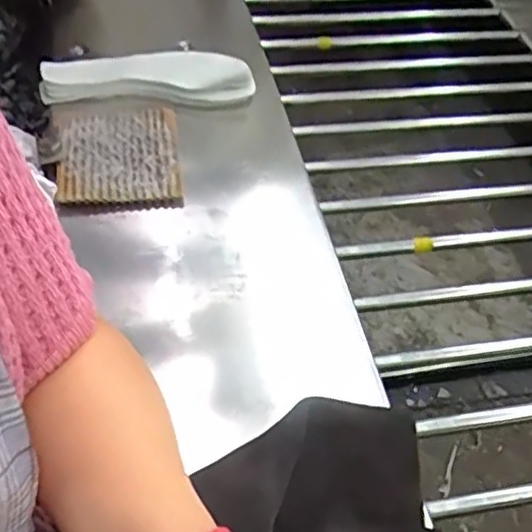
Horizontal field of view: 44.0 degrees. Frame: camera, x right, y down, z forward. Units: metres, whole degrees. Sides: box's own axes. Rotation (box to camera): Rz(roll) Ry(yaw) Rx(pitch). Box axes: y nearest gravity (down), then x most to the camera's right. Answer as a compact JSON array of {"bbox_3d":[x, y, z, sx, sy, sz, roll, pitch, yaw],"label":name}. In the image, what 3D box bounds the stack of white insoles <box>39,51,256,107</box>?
[{"bbox_3d":[-0.134,-0.207,0.727,0.237,0.042,0.066,5,49,-1],"label":"stack of white insoles"}]

